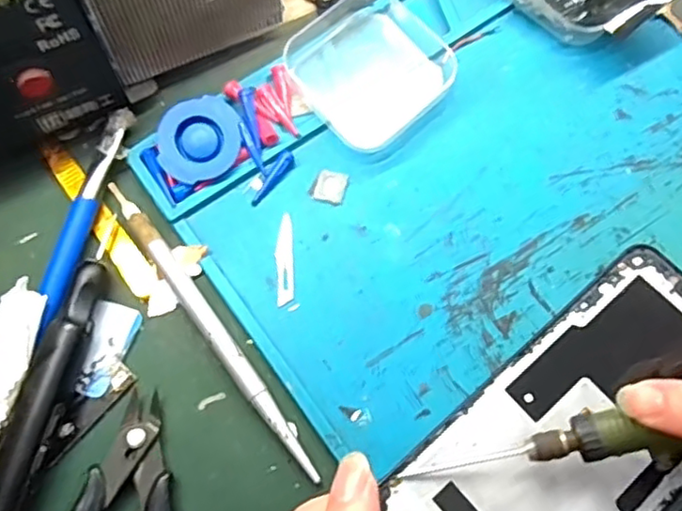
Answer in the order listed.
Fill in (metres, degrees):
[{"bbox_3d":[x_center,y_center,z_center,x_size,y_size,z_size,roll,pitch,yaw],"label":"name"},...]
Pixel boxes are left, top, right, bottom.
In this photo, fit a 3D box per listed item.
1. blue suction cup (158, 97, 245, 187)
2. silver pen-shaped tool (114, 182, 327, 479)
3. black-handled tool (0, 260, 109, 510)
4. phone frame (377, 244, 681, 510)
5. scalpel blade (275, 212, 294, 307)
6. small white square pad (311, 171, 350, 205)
[{"bbox_3d":[-0.061,-0.049,0.275,0.036,0.008,0.034,-22,94,-11],"label":"blue suction cup"},{"bbox_3d":[-0.052,0.027,0.254,0.009,0.010,0.143,-35,75,-11],"label":"silver pen-shaped tool"},{"bbox_3d":[-0.112,0.059,0.236,0.017,0.019,0.120,12,71,4],"label":"black-handled tool"},{"bbox_3d":[0.088,0.068,0.239,0.159,0.004,0.073,-40,74,-14],"label":"phone frame"},{"bbox_3d":[-0.024,0.001,0.266,0.007,0.004,0.040,-3,71,-1],"label":"scalpel blade"},{"bbox_3d":[-0.005,-0.031,0.278,0.013,0.004,0.015,15,72,5],"label":"small white square pad"}]

